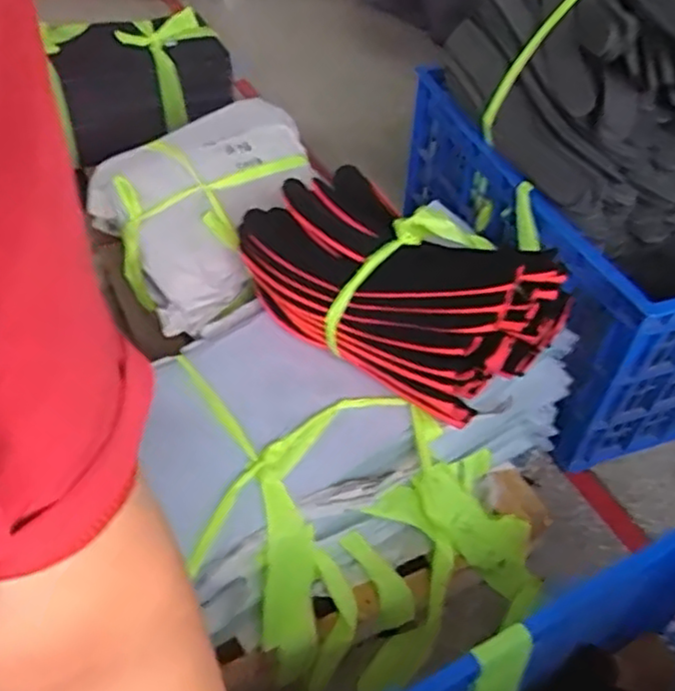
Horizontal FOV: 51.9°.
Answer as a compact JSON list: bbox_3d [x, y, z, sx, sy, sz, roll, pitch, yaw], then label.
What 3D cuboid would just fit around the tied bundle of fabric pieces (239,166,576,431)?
[{"bbox_3d":[0.104,-0.112,1.088,0.451,0.159,0.310,34,52,26],"label":"tied bundle of fabric pieces"}]

